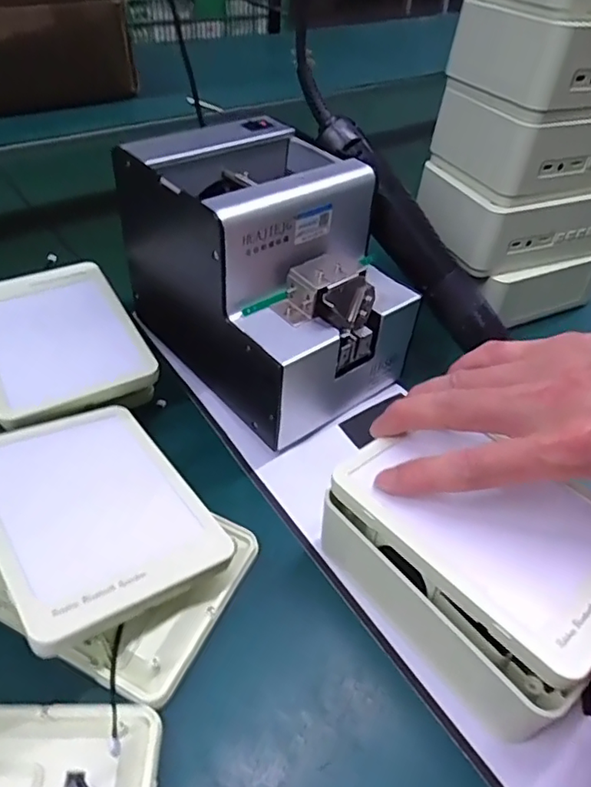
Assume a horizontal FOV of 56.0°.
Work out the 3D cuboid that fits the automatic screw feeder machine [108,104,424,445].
[{"bbox_3d":[-0.019,-0.084,0.397,0.124,0.150,0.179,-28,52,-30],"label":"automatic screw feeder machine"}]

